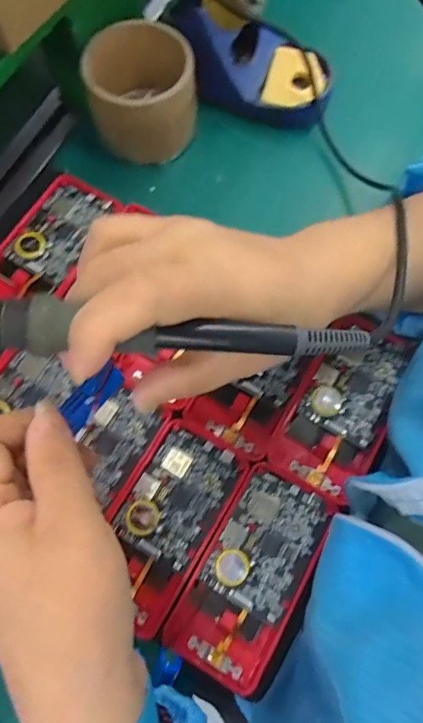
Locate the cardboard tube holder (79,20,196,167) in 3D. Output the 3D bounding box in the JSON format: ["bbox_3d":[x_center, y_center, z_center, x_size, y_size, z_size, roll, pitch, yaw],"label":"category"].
[{"bbox_3d":[-0.057,-0.218,0.377,0.079,0.066,0.075,0,73,1],"label":"cardboard tube holder"}]

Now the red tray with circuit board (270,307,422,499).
[{"bbox_3d":[0.092,0.028,0.320,0.063,0.008,0.123,29,76,9],"label":"red tray with circuit board"}]

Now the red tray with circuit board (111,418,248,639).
[{"bbox_3d":[-0.029,0.102,0.300,0.058,0.009,0.118,29,76,9],"label":"red tray with circuit board"}]

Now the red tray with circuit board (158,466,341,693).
[{"bbox_3d":[0.026,0.129,0.287,0.062,0.009,0.122,29,76,9],"label":"red tray with circuit board"}]

